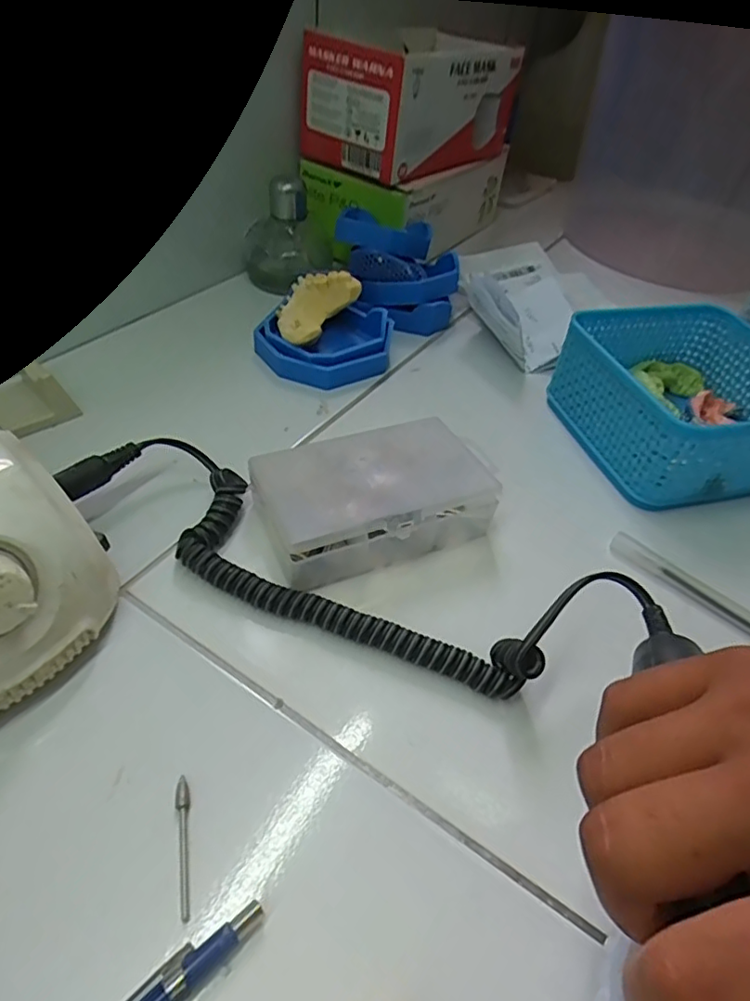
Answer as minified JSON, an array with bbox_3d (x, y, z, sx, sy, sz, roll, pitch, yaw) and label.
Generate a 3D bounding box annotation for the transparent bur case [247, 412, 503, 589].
[{"bbox_3d":[0.002,-0.002,0.310,0.125,0.036,0.075,-15,49,-20],"label":"transparent bur case"}]

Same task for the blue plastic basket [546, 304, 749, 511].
[{"bbox_3d":[0.202,-0.066,0.380,0.131,0.064,0.129,-9,47,-14],"label":"blue plastic basket"}]

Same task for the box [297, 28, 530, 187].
[{"bbox_3d":[0.037,-0.353,0.512,0.106,0.078,0.194,32,51,24],"label":"box"}]

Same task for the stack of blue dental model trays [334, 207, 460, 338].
[{"bbox_3d":[0.018,-0.192,0.477,0.097,0.062,0.093,6,46,0],"label":"stack of blue dental model trays"}]

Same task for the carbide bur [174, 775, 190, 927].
[{"bbox_3d":[-0.068,0.121,0.204,0.005,0.004,0.045,-6,47,-11],"label":"carbide bur"}]

